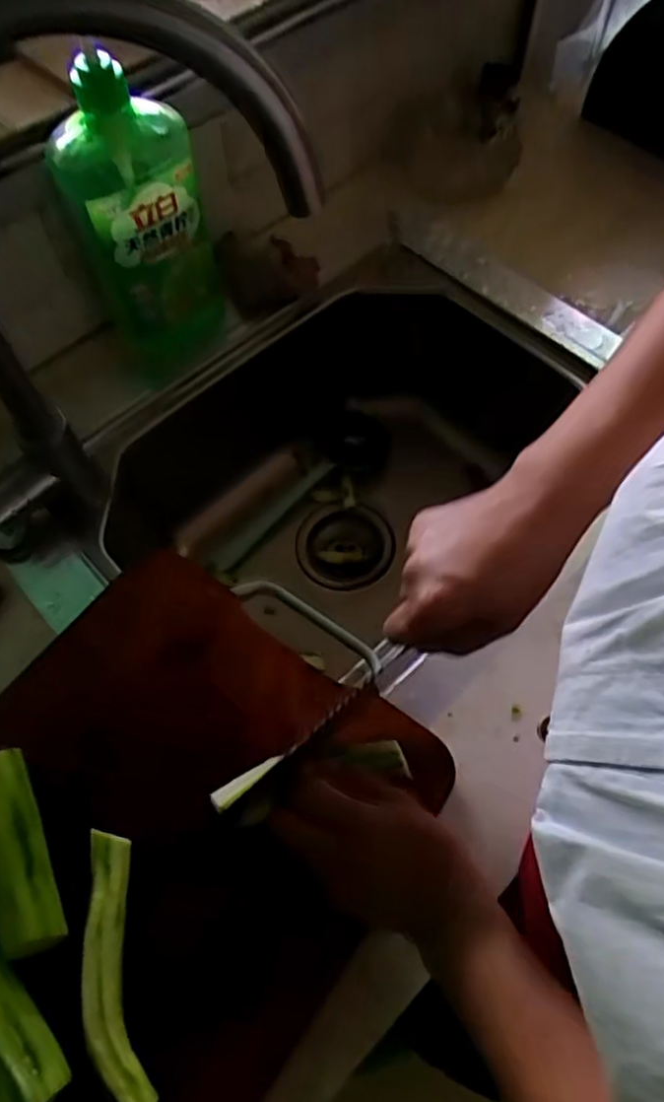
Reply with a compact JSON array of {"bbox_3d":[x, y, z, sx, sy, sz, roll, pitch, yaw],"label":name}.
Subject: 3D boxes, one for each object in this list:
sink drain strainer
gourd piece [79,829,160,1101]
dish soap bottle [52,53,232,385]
[{"bbox_3d":[0.015,0.000,0.746,0.110,0.055,0.103,3,63,2],"label":"sink drain strainer"},{"bbox_3d":[-0.122,0.231,0.366,0.032,0.021,0.135,-14,64,-6],"label":"gourd piece"},{"bbox_3d":[-0.157,-0.266,0.552,0.106,0.217,0.070,-12,64,-5],"label":"dish soap bottle"}]

